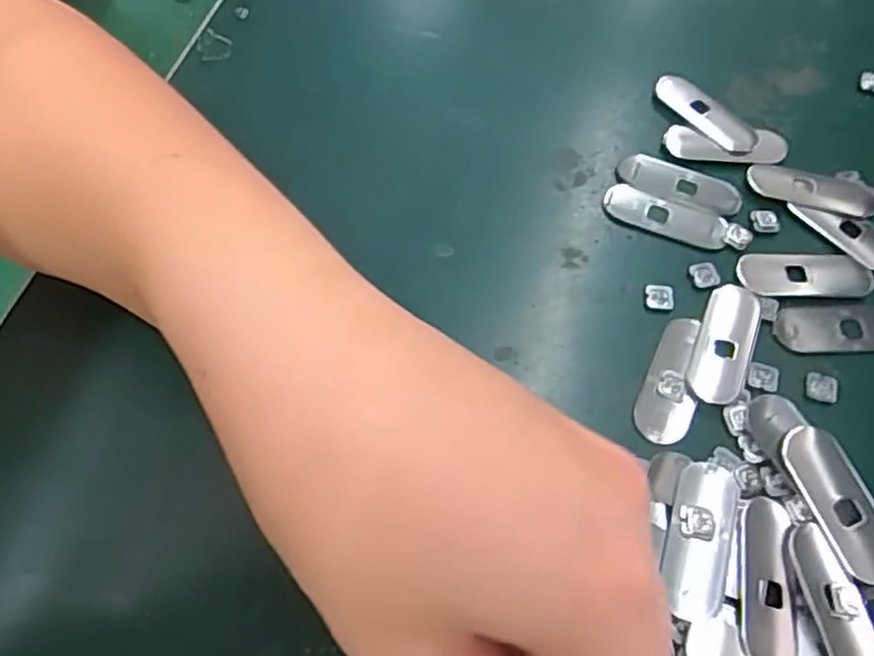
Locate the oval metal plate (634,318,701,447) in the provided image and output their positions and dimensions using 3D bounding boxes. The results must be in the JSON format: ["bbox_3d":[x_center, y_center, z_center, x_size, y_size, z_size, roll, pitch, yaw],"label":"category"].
[{"bbox_3d":[0.084,0.018,0.249,0.019,0.004,0.049,25,65,10],"label":"oval metal plate"}]

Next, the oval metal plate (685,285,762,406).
[{"bbox_3d":[0.104,0.005,0.255,0.019,0.004,0.048,22,64,9],"label":"oval metal plate"}]

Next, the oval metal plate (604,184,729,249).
[{"bbox_3d":[0.091,-0.045,0.282,0.048,0.004,0.017,21,64,9],"label":"oval metal plate"}]

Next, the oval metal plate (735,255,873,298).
[{"bbox_3d":[0.139,-0.020,0.267,0.050,0.004,0.016,3,63,0],"label":"oval metal plate"}]

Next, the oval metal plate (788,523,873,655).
[{"bbox_3d":[0.121,0.085,0.213,0.015,0.004,0.050,-12,64,-8],"label":"oval metal plate"}]

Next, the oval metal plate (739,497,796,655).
[{"bbox_3d":[0.100,0.077,0.214,0.017,0.004,0.050,8,63,2],"label":"oval metal plate"}]

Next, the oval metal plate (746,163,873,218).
[{"bbox_3d":[0.152,-0.056,0.286,0.051,0.004,0.018,14,63,5],"label":"oval metal plate"}]

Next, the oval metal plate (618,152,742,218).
[{"bbox_3d":[0.099,-0.060,0.288,0.049,0.004,0.019,22,64,9],"label":"oval metal plate"}]

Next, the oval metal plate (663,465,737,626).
[{"bbox_3d":[0.082,0.066,0.221,0.018,0.004,0.049,18,64,7],"label":"oval metal plate"}]

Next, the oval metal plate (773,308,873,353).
[{"bbox_3d":[0.149,0.001,0.261,0.049,0.004,0.017,0,63,-2],"label":"oval metal plate"}]

